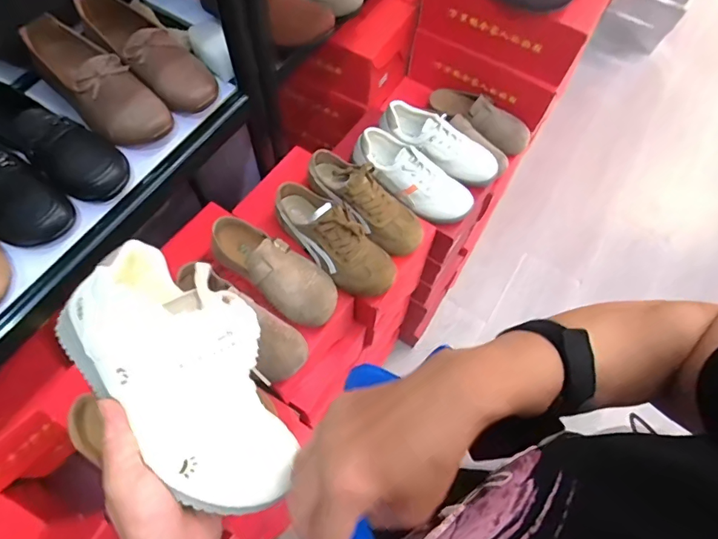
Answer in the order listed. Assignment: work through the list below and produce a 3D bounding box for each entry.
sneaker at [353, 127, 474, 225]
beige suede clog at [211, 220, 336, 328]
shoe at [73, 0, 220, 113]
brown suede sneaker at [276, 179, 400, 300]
[{"bbox_3d":[0.093,-0.162,0.788,0.219,0.079,0.081,32,68,12],"label":"sneaker"},{"bbox_3d":[-0.127,-0.008,0.677,0.215,0.068,0.089,36,69,14],"label":"beige suede clog"},{"bbox_3d":[-0.287,-0.302,0.625,0.208,0.081,0.081,40,70,15],"label":"shoe"},{"bbox_3d":[-0.039,-0.057,0.705,0.088,0.071,0.227,-38,72,-17],"label":"brown suede sneaker"}]

